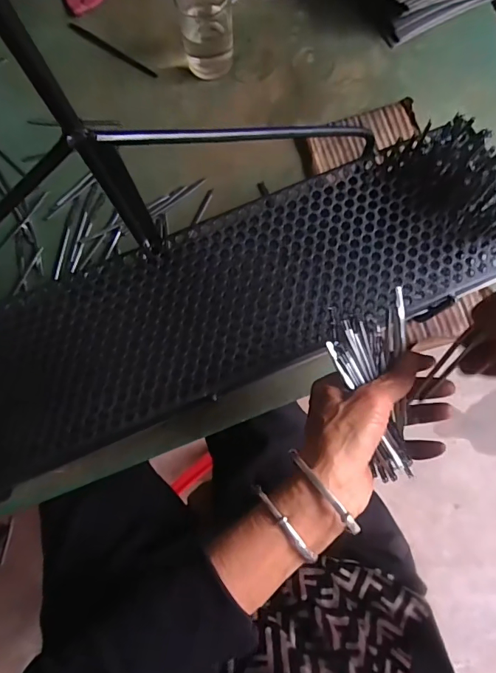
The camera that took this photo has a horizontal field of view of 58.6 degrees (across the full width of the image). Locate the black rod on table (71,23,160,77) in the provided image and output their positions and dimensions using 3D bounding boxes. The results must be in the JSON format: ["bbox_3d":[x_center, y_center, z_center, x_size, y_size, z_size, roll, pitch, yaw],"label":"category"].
[{"bbox_3d":[-0.156,-0.325,0.501,0.119,0.005,0.011,34,82,6],"label":"black rod on table"}]

